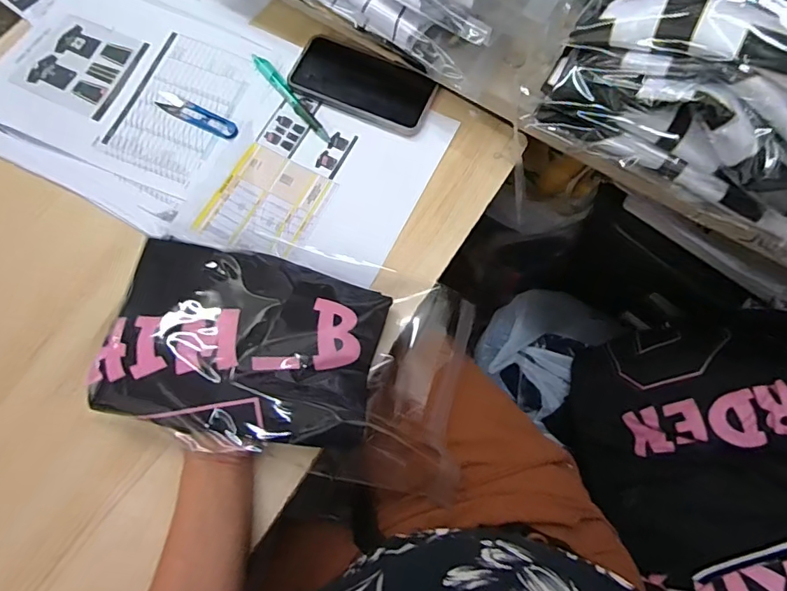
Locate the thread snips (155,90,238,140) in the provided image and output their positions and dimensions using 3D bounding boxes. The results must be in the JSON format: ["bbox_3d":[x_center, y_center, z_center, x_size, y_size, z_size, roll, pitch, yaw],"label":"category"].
[{"bbox_3d":[-0.226,-0.207,0.555,0.109,0.006,0.026,26,74,10],"label":"thread snips"}]

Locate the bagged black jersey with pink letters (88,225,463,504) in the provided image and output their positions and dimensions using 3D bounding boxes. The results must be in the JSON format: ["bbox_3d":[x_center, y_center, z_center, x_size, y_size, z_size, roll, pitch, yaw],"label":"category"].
[{"bbox_3d":[-0.091,0.051,0.471,0.332,0.064,0.203,18,63,-10],"label":"bagged black jersey with pink letters"}]

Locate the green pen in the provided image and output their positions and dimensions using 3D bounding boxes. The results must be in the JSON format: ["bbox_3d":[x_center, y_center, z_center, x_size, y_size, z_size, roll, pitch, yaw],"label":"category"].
[{"bbox_3d":[-0.119,-0.230,0.564,0.016,0.018,0.136,-38,74,-11],"label":"green pen"}]

